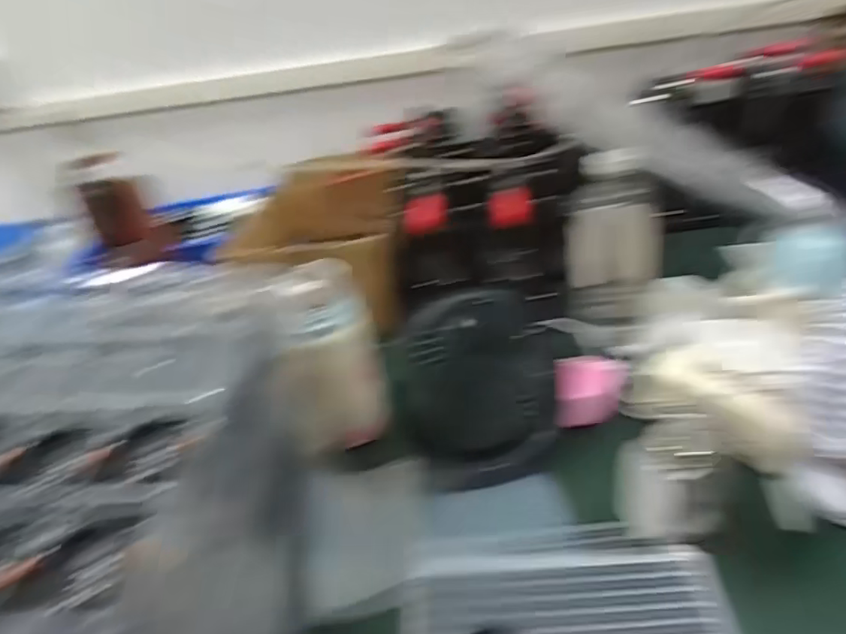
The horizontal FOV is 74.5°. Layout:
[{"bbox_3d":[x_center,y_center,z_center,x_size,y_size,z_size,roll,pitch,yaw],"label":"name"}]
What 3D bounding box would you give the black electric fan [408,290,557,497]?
[{"bbox_3d":[0.051,0.064,0.517,0.152,0.151,0.100,-10,32,-1],"label":"black electric fan"}]

